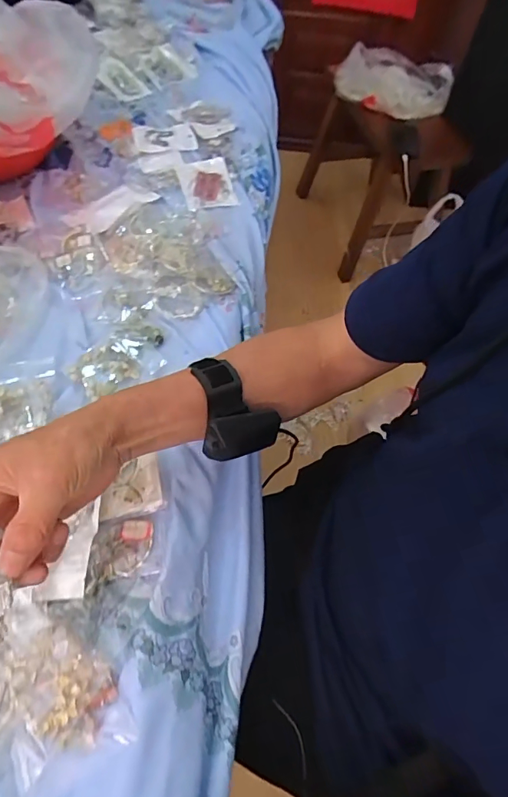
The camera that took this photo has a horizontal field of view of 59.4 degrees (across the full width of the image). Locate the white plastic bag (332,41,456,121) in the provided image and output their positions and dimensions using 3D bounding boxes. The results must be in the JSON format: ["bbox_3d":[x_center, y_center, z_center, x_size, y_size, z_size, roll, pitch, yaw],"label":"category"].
[{"bbox_3d":[0.413,-0.958,1.351,0.346,0.121,0.182,17,57,6],"label":"white plastic bag"}]

